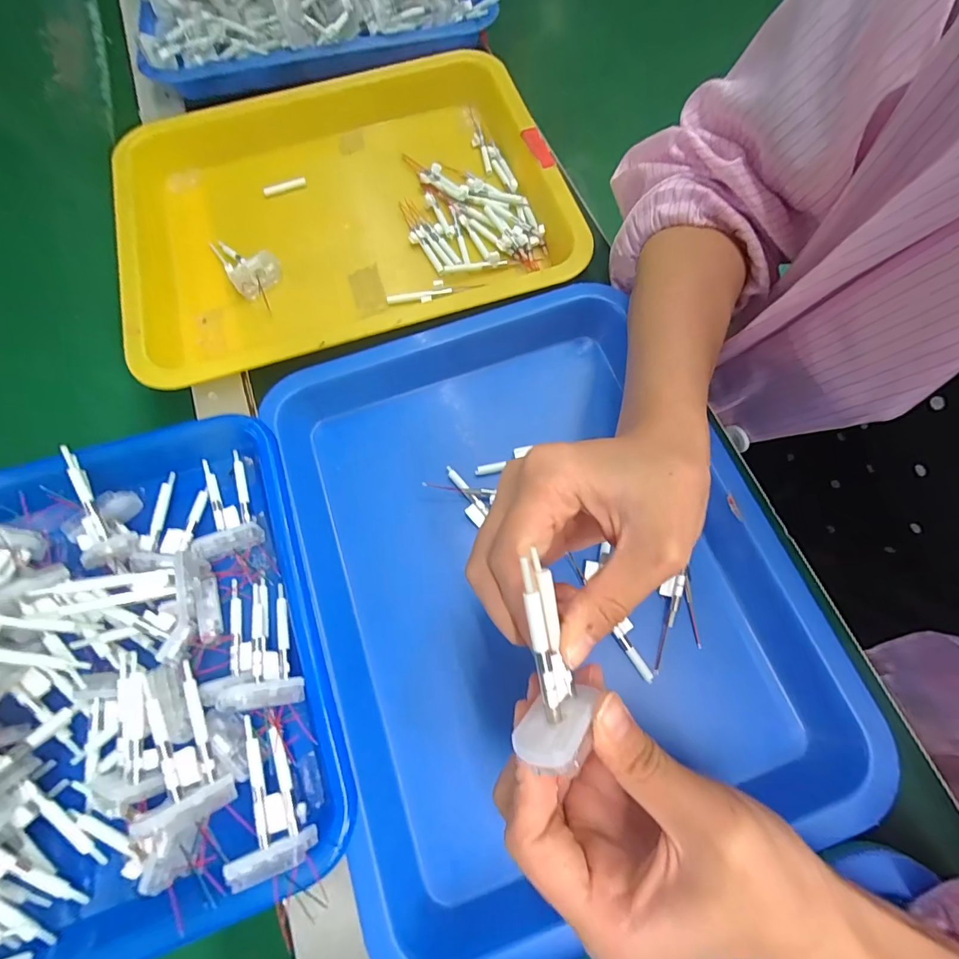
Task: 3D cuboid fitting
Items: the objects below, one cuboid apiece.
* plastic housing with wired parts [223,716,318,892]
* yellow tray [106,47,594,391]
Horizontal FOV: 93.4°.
[{"bbox_3d":[-0.101,0.147,0.212,0.035,0.013,0.065,-25,53,-6],"label":"plastic housing with wired parts"},{"bbox_3d":[-0.109,-0.217,0.365,0.338,0.038,0.278,-18,71,-4],"label":"yellow tray"}]

